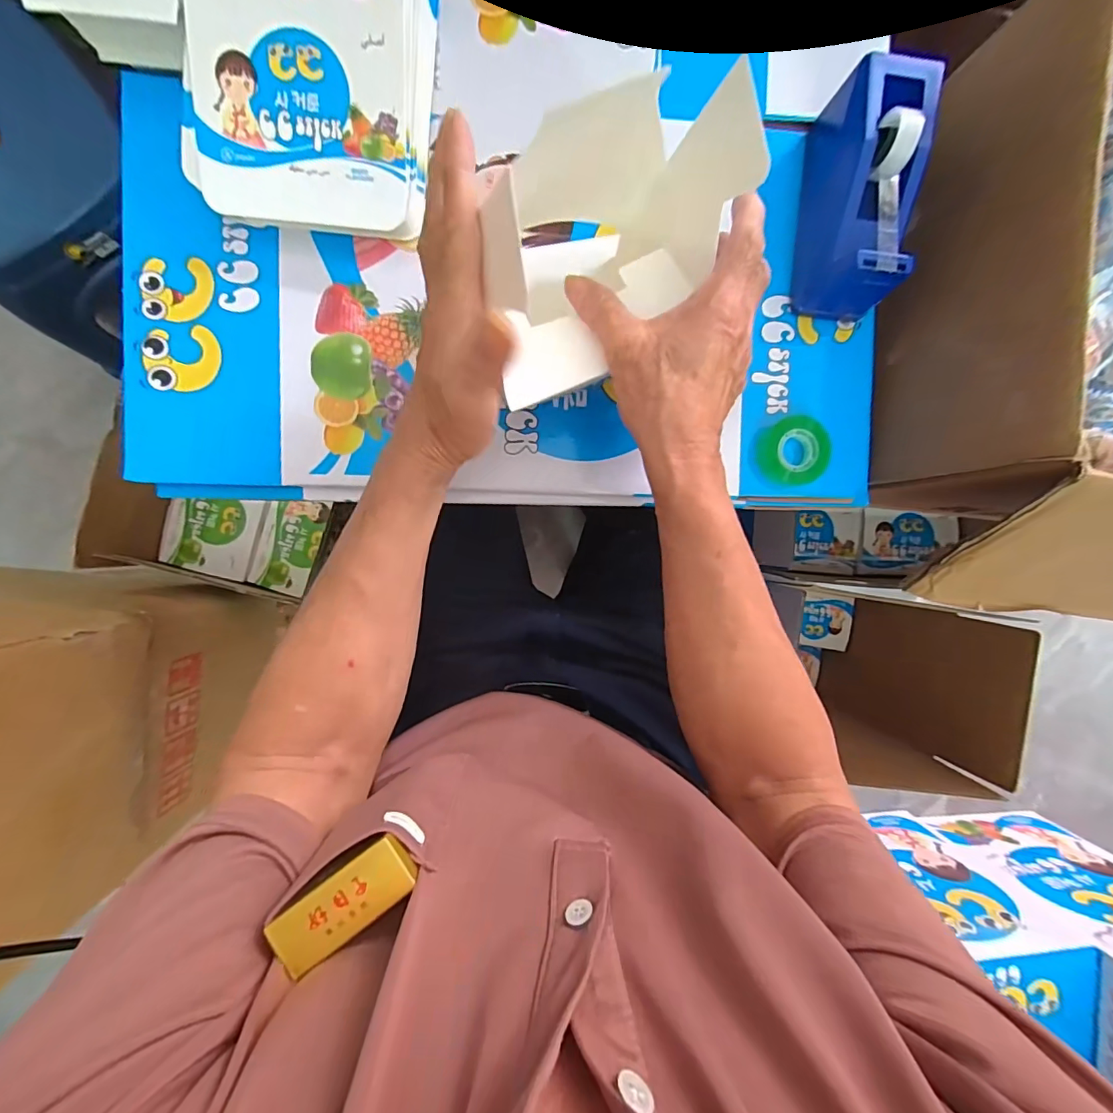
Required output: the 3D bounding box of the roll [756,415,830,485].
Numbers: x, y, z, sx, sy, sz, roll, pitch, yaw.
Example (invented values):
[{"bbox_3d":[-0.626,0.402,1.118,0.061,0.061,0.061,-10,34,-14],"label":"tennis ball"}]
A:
[{"bbox_3d":[0.193,-0.086,0.398,0.054,0.017,0.052,0,93,-5],"label":"roll"}]

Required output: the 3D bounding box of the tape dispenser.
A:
[{"bbox_3d":[0.227,-0.267,0.359,0.059,0.073,0.147,4,92,-5],"label":"tape dispenser"}]

